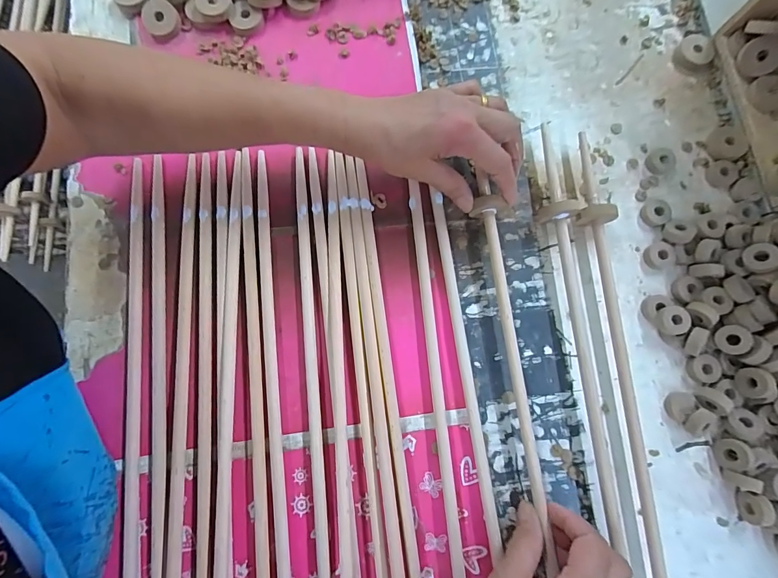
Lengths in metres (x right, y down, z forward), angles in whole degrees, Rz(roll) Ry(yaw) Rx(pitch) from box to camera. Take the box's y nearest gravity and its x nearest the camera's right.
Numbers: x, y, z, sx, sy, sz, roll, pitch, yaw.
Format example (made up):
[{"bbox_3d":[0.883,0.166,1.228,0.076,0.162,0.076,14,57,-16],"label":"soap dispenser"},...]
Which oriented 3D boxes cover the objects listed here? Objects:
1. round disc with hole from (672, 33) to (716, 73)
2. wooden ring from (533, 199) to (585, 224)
[{"bbox_3d":[0.322,-0.247,0.403,0.036,0.010,0.041,35,82,5],"label":"round disc with hole"},{"bbox_3d":[0.158,-0.070,0.355,0.033,0.036,0.012,-2,80,-1],"label":"wooden ring"}]

